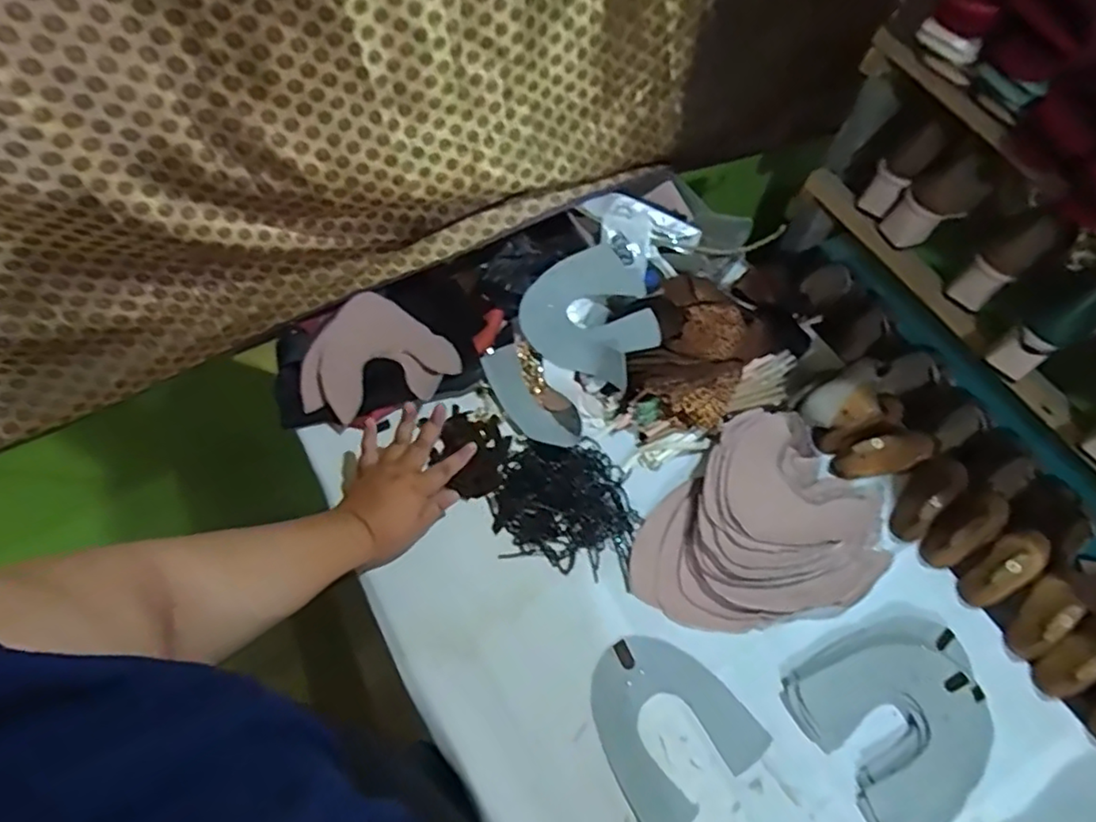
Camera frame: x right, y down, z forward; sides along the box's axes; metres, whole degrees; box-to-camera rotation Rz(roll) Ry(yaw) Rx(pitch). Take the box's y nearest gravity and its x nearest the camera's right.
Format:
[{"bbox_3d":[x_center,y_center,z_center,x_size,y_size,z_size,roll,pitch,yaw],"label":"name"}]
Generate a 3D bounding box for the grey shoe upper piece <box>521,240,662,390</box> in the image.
[{"bbox_3d":[0.074,-0.129,0.811,0.166,0.055,0.182,37,65,18],"label":"grey shoe upper piece"}]

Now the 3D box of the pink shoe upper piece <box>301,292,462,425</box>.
[{"bbox_3d":[-0.211,-0.056,0.770,0.162,0.034,0.175,24,62,11],"label":"pink shoe upper piece"}]

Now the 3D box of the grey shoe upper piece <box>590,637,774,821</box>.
[{"bbox_3d":[0.116,0.310,0.622,0.148,0.004,0.160,-31,66,-18],"label":"grey shoe upper piece"}]

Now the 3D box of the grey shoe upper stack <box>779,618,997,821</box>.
[{"bbox_3d":[0.365,0.308,0.629,0.194,0.015,0.174,-28,65,-17],"label":"grey shoe upper stack"}]

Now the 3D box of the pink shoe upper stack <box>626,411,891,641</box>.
[{"bbox_3d":[0.255,0.138,0.701,0.224,0.047,0.293,39,66,18],"label":"pink shoe upper stack"}]

